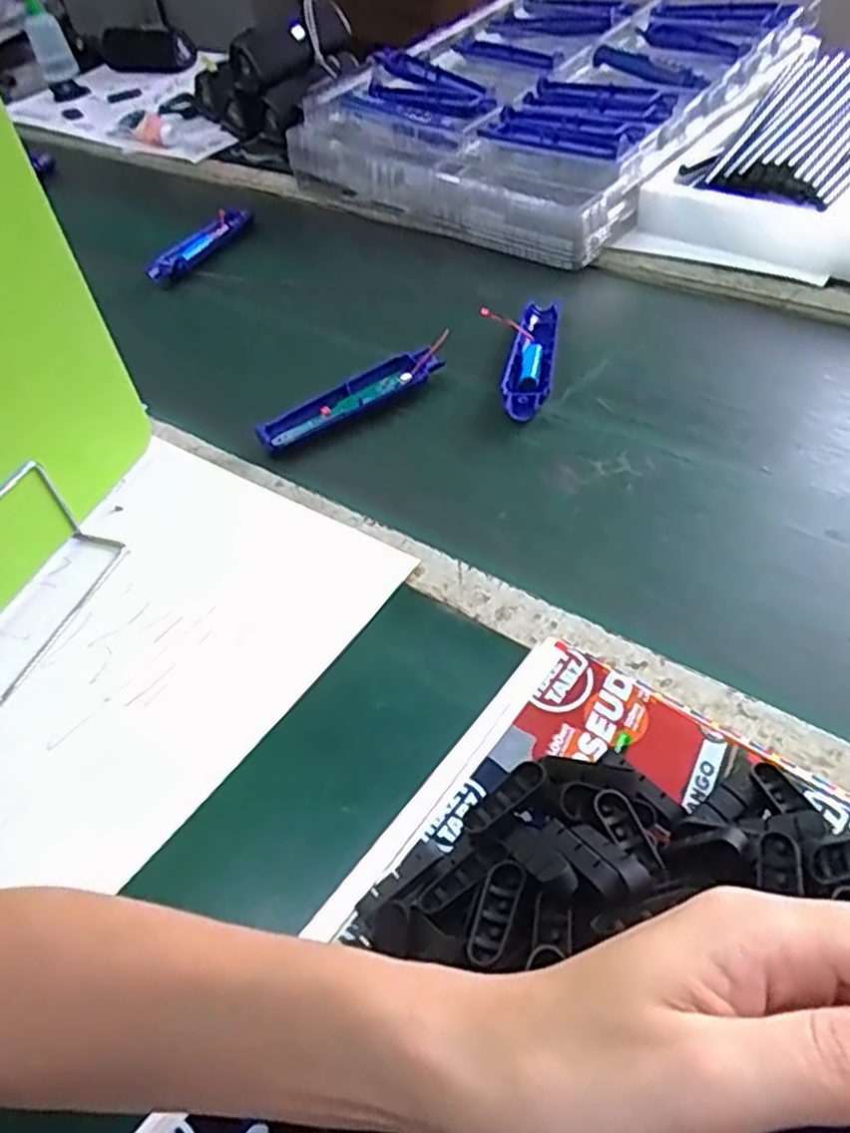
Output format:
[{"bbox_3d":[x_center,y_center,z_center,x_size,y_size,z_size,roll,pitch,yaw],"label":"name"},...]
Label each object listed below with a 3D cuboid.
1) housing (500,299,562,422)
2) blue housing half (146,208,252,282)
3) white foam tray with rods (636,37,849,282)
[{"bbox_3d":[0.094,-0.180,0.670,0.039,0.021,0.156,4,47,11],"label":"housing"},{"bbox_3d":[-0.255,-0.375,0.881,0.016,0.022,0.179,17,51,22],"label":"blue housing half"},{"bbox_3d":[0.446,-0.421,0.802,0.301,0.094,0.391,27,58,28],"label":"white foam tray with rods"}]

